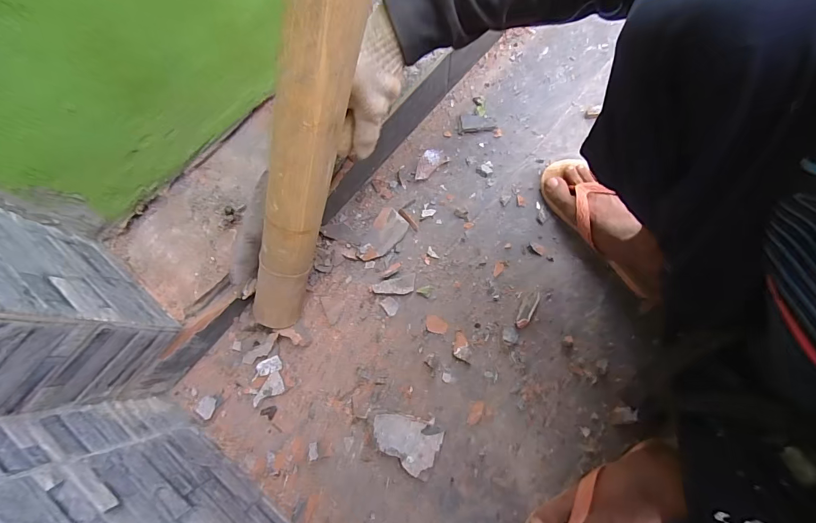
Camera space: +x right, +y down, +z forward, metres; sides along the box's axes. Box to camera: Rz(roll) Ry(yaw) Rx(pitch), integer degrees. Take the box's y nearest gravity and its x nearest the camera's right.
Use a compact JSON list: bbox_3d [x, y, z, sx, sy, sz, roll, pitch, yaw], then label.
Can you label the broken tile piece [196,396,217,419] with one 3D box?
[{"bbox_3d":[-0.257,0.186,0.496,0.021,0.009,0.024,26,77,6],"label":"broken tile piece"}]

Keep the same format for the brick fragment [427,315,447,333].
[{"bbox_3d":[0.040,0.088,0.533,0.030,0.005,0.021,20,77,5],"label":"brick fragment"}]

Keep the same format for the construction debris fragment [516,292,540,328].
[{"bbox_3d":[0.161,0.065,0.523,0.018,0.014,0.052,24,77,5],"label":"construction debris fragment"}]

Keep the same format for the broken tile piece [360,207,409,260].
[{"bbox_3d":[-0.037,-0.035,0.554,0.045,0.013,0.081,36,79,8],"label":"broken tile piece"}]

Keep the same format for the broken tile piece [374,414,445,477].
[{"bbox_3d":[-0.001,0.228,0.483,0.084,0.014,0.063,6,76,1],"label":"broken tile piece"}]

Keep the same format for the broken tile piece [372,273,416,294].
[{"bbox_3d":[-0.018,0.035,0.535,0.060,0.012,0.024,-12,77,-3],"label":"broken tile piece"}]

